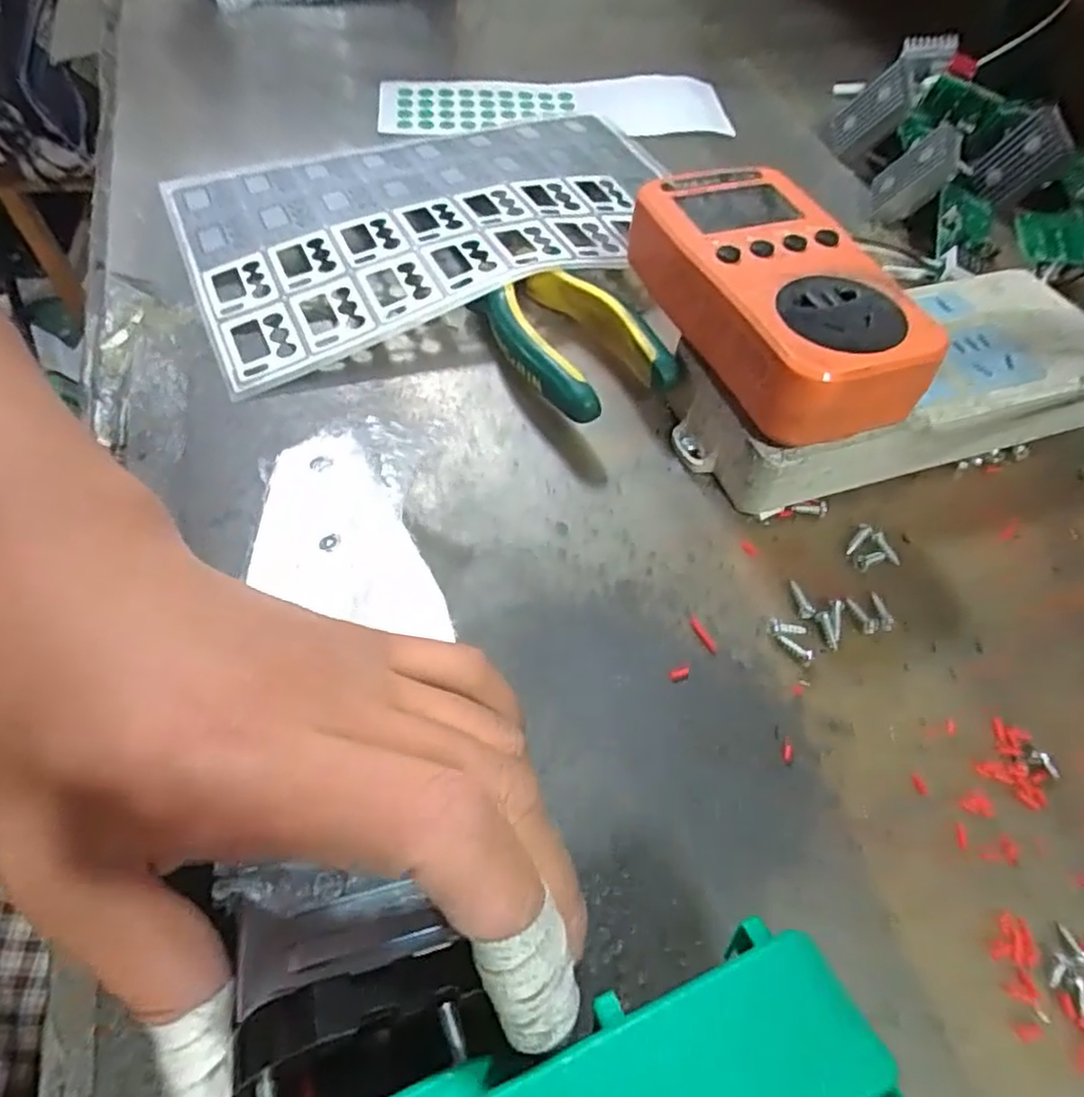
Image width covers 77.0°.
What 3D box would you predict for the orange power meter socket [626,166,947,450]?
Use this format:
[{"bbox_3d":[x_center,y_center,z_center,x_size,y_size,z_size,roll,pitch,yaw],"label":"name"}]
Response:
[{"bbox_3d":[0.083,-0.093,0.250,0.058,0.034,0.122,-14,58,-12],"label":"orange power meter socket"}]

